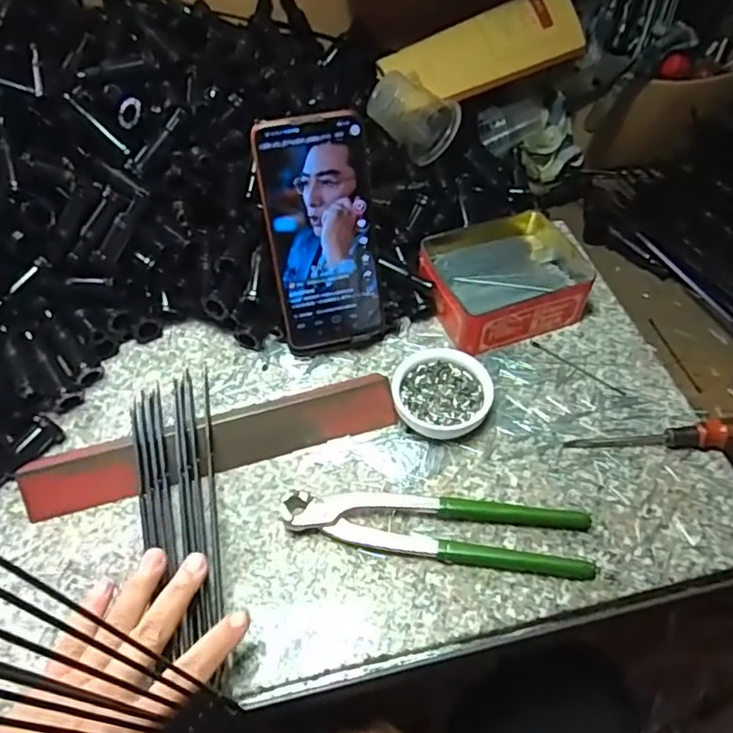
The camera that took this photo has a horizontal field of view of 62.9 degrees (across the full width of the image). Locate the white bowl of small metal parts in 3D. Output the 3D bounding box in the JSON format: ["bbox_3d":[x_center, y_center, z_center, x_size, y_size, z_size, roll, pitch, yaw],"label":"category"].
[{"bbox_3d":[0.057,0.021,0.446,0.070,0.024,0.067,0,52,0],"label":"white bowl of small metal parts"}]

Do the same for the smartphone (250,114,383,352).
[{"bbox_3d":[-0.031,-0.092,0.440,0.077,0.170,0.010,-12,29,-9],"label":"smartphone"}]

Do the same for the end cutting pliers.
[{"bbox_3d":[0.046,0.104,0.389,0.194,0.017,0.042,5,52,5],"label":"end cutting pliers"}]

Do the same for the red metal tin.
[{"bbox_3d":[0.117,-0.075,0.511,0.133,0.042,0.106,-18,53,-13],"label":"red metal tin"}]

